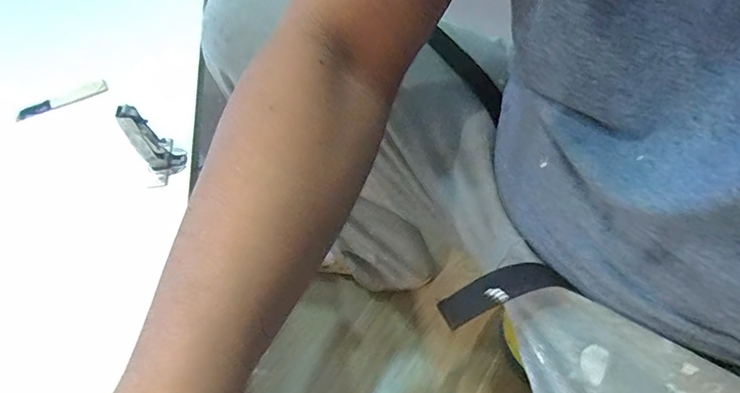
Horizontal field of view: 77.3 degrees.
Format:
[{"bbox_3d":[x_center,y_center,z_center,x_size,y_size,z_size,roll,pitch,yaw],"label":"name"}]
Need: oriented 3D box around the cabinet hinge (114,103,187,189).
[{"bbox_3d":[-0.203,-0.051,0.435,0.038,0.085,0.023,-30,58,-18],"label":"cabinet hinge"}]

